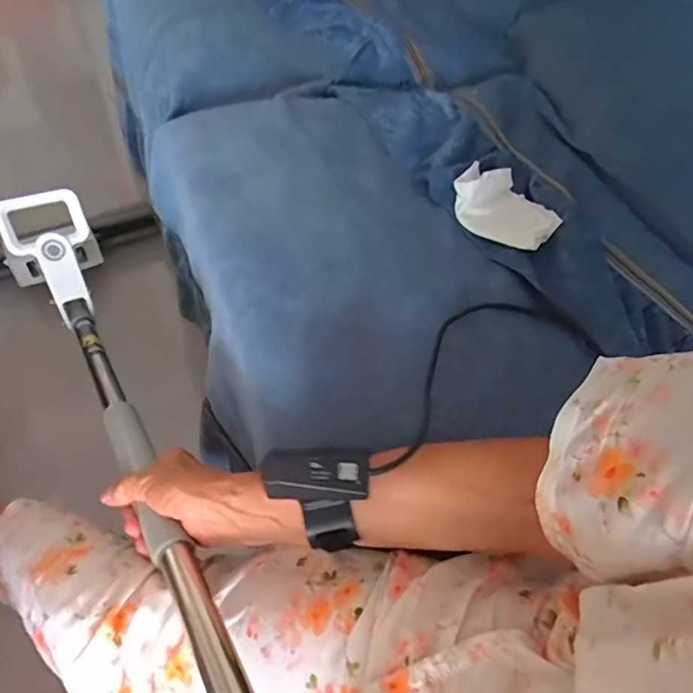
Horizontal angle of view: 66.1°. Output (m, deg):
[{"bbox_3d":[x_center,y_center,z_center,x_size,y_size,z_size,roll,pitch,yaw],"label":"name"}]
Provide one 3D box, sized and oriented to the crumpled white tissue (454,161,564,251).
[{"bbox_3d":[0.181,-0.161,0.601,0.116,0.033,0.094,34,56,15],"label":"crumpled white tissue"}]

